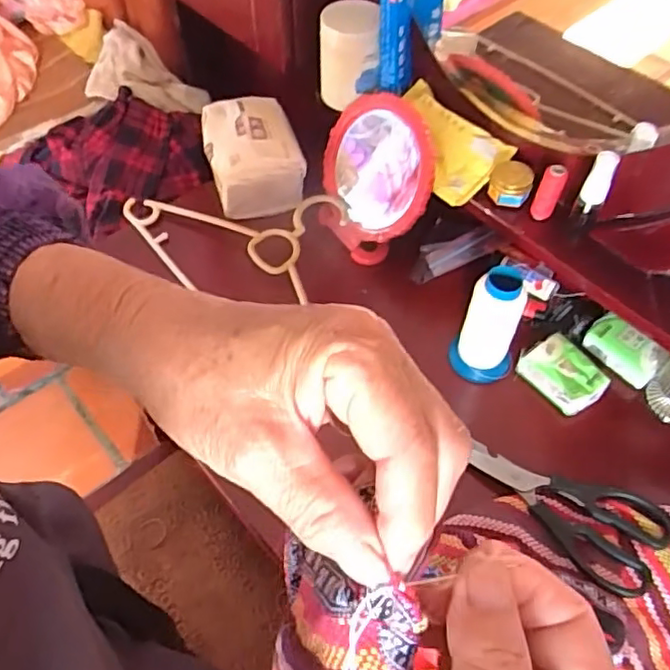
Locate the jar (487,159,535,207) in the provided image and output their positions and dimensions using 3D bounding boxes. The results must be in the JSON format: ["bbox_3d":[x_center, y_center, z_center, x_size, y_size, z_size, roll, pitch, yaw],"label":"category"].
[{"bbox_3d":[0.170,-0.148,0.603,0.039,0.025,0.040,0,55,0],"label":"jar"}]

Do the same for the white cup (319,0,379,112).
[{"bbox_3d":[0.015,-0.304,0.675,0.061,0.084,0.074,3,55,2],"label":"white cup"}]

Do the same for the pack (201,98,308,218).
[{"bbox_3d":[-0.098,-0.213,0.735,0.103,0.068,0.137,-14,56,-9],"label":"pack"}]

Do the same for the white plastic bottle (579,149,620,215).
[{"bbox_3d":[0.227,-0.134,0.536,0.020,0.055,0.020,23,43,17],"label":"white plastic bottle"}]

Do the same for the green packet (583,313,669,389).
[{"bbox_3d":[0.281,0.014,0.609,0.071,0.025,0.043,39,103,17],"label":"green packet"}]

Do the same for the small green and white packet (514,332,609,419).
[{"bbox_3d":[0.220,0.036,0.594,0.057,0.020,0.073,-35,62,-21],"label":"small green and white packet"}]

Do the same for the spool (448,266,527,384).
[{"bbox_3d":[0.144,-0.008,0.577,0.054,0.119,0.046,20,58,14],"label":"spool"}]

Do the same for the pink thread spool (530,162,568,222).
[{"bbox_3d":[0.200,-0.132,0.581,0.021,0.054,0.018,25,59,17],"label":"pink thread spool"}]

